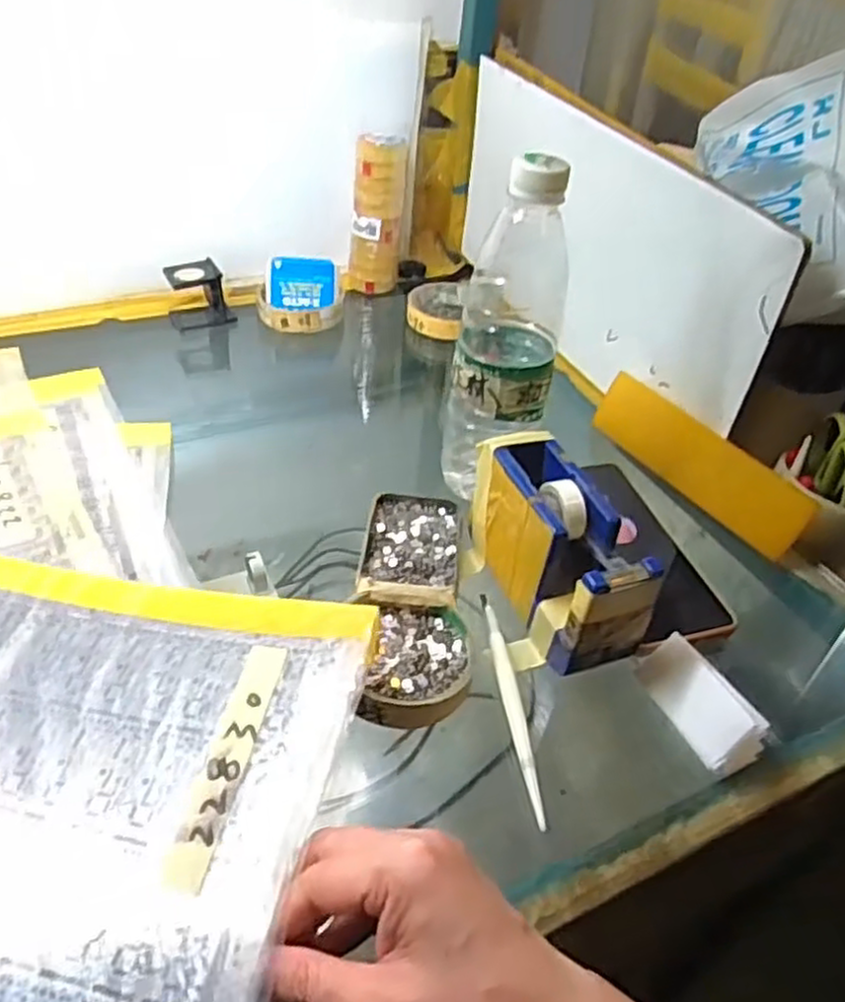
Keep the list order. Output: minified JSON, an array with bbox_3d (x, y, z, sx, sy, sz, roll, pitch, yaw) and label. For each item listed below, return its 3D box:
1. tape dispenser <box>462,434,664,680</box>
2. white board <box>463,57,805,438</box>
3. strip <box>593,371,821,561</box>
[{"bbox_3d":[0.073,0.028,0.437,0.057,0.070,0.130,-10,44,-17],"label":"tape dispenser"},{"bbox_3d":[0.138,-0.214,0.633,0.011,0.178,0.394,-14,45,-21],"label":"white board"},{"bbox_3d":[0.201,-0.030,0.556,0.010,0.052,0.177,-10,45,-41],"label":"strip"}]

